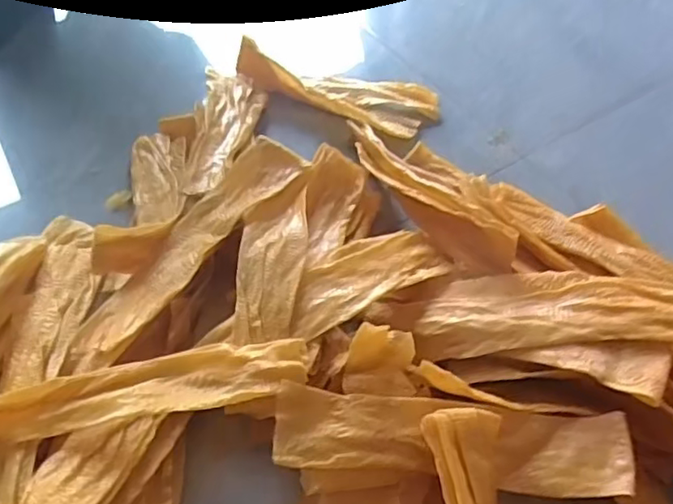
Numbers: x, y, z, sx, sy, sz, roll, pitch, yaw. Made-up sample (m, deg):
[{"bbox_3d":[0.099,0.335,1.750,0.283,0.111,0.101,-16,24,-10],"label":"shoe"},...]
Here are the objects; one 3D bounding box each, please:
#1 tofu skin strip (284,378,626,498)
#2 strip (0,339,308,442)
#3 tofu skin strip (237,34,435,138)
[{"bbox_3d":[0.114,0.187,0.612,0.349,0.054,0.082,4,52,-1],"label":"tofu skin strip"},{"bbox_3d":[-0.194,0.141,0.603,0.332,0.058,0.063,-8,53,-10],"label":"strip"},{"bbox_3d":[-0.004,-0.270,1.014,0.329,0.042,0.143,25,55,14],"label":"tofu skin strip"}]

